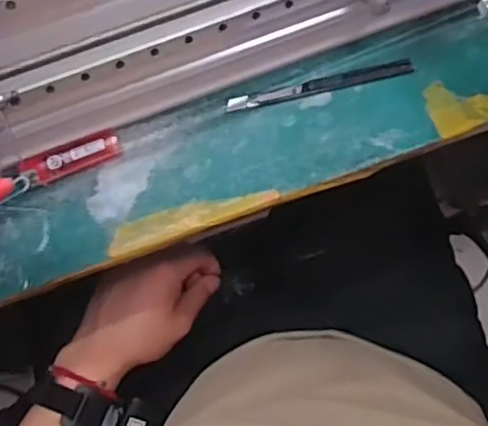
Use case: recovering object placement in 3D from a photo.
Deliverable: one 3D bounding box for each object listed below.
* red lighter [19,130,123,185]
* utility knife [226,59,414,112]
[{"bbox_3d":[-0.128,-0.042,0.511,0.071,0.012,0.028,-26,124,-9],"label":"red lighter"},{"bbox_3d":[0.061,-0.101,0.538,0.151,0.007,0.012,-13,79,-4],"label":"utility knife"}]

